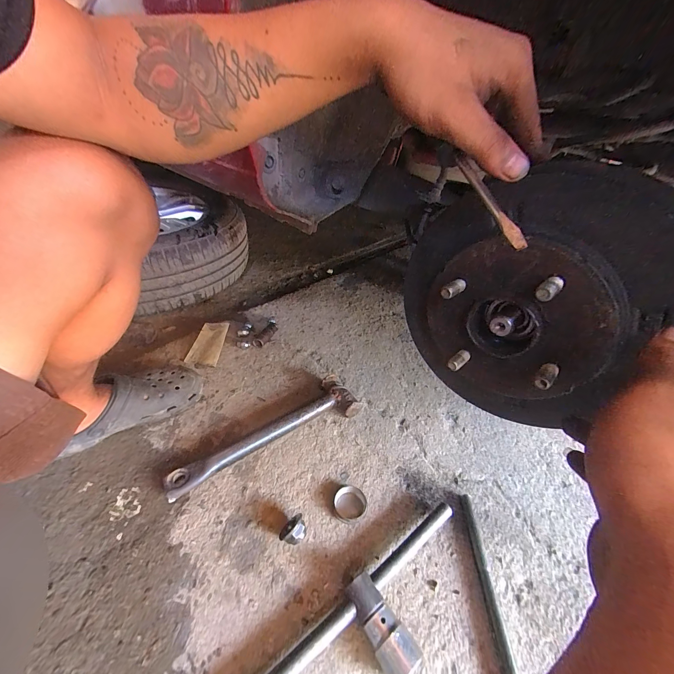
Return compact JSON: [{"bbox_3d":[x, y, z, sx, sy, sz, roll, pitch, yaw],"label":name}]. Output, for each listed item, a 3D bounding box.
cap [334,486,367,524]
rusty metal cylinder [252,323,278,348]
[{"bbox_3d":[0.021,0.259,0.461,0.048,0.012,0.051,4,39,-3],"label":"cap"},{"bbox_3d":[-0.176,-0.002,0.737,0.030,0.025,0.080,22,41,17],"label":"rusty metal cylinder"}]

